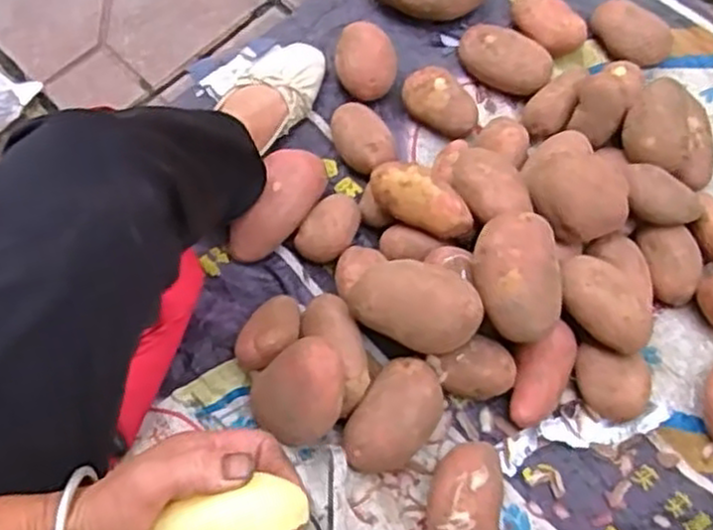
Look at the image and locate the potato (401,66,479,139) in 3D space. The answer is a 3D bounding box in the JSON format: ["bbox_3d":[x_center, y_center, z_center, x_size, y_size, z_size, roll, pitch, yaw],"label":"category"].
[{"bbox_3d":[0.099,-0.187,0.886,0.094,0.049,0.058,33,73,11],"label":"potato"}]

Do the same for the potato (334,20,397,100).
[{"bbox_3d":[0.011,-0.238,0.902,0.074,0.061,0.085,4,70,1],"label":"potato"}]

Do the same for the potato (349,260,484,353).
[{"bbox_3d":[0.057,0.042,0.748,0.128,0.069,0.079,8,73,4],"label":"potato"}]

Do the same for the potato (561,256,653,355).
[{"bbox_3d":[0.248,0.041,0.768,0.066,0.052,0.109,-36,75,-9],"label":"potato"}]

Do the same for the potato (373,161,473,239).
[{"bbox_3d":[0.068,-0.065,0.798,0.116,0.052,0.055,27,75,9],"label":"potato"}]

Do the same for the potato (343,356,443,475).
[{"bbox_3d":[0.038,0.152,0.751,0.072,0.064,0.121,33,76,11],"label":"potato"}]

